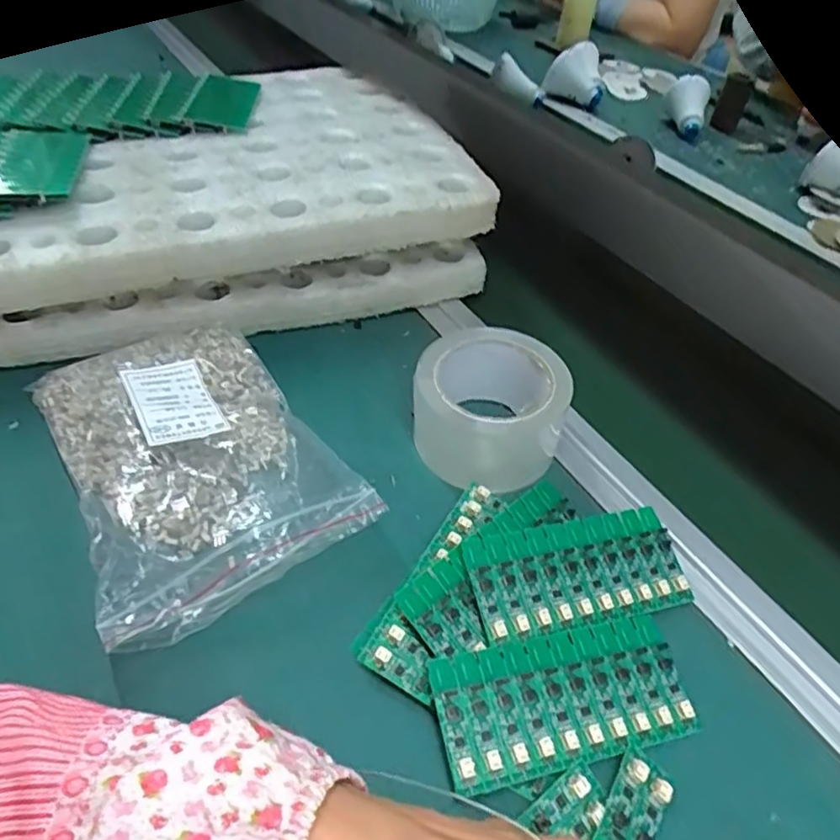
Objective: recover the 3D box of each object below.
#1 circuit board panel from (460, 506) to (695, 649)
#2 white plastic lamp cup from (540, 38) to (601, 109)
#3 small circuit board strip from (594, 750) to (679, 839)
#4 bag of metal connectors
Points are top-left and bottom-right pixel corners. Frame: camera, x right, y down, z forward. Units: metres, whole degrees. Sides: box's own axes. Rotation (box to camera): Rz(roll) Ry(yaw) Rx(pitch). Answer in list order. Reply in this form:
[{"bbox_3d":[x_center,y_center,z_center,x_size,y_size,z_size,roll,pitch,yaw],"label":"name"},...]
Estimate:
[{"bbox_3d":[0.095,0.090,0.374,0.137,0.008,0.063,-5,62,-21],"label":"circuit board panel"},{"bbox_3d":[0.246,-0.544,0.993,0.092,0.068,0.082,14,46,8],"label":"white plastic lamp cup"},{"bbox_3d":[0.101,0.190,0.296,0.029,0.005,0.057,39,55,10],"label":"small circuit board strip"},{"bbox_3d":[-0.150,0.018,0.414,0.155,0.052,0.233,-22,51,-25],"label":"bag of metal connectors"}]

